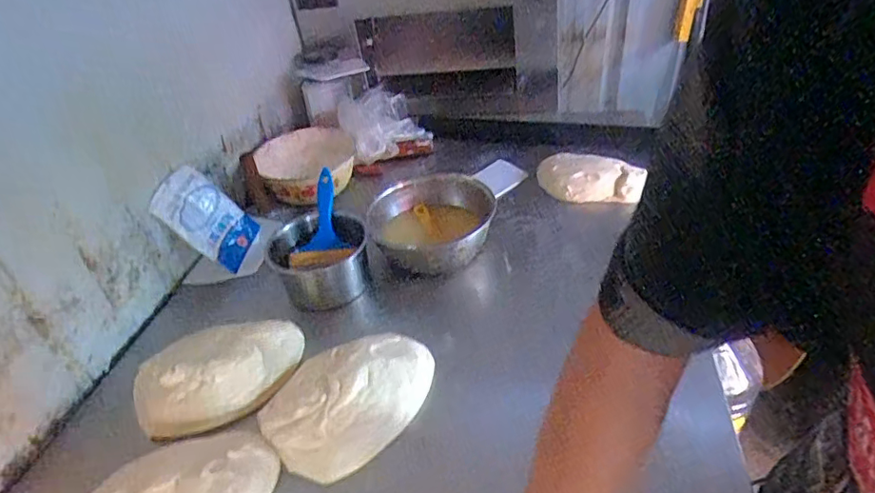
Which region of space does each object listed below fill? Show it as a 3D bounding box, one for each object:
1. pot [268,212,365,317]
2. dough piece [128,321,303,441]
[{"bbox_3d":[-0.171,0.016,0.821,0.139,0.076,0.145,-4,38,3],"label":"pot"},{"bbox_3d":[-0.280,0.158,0.690,0.214,0.052,0.137,-26,41,-23],"label":"dough piece"}]

